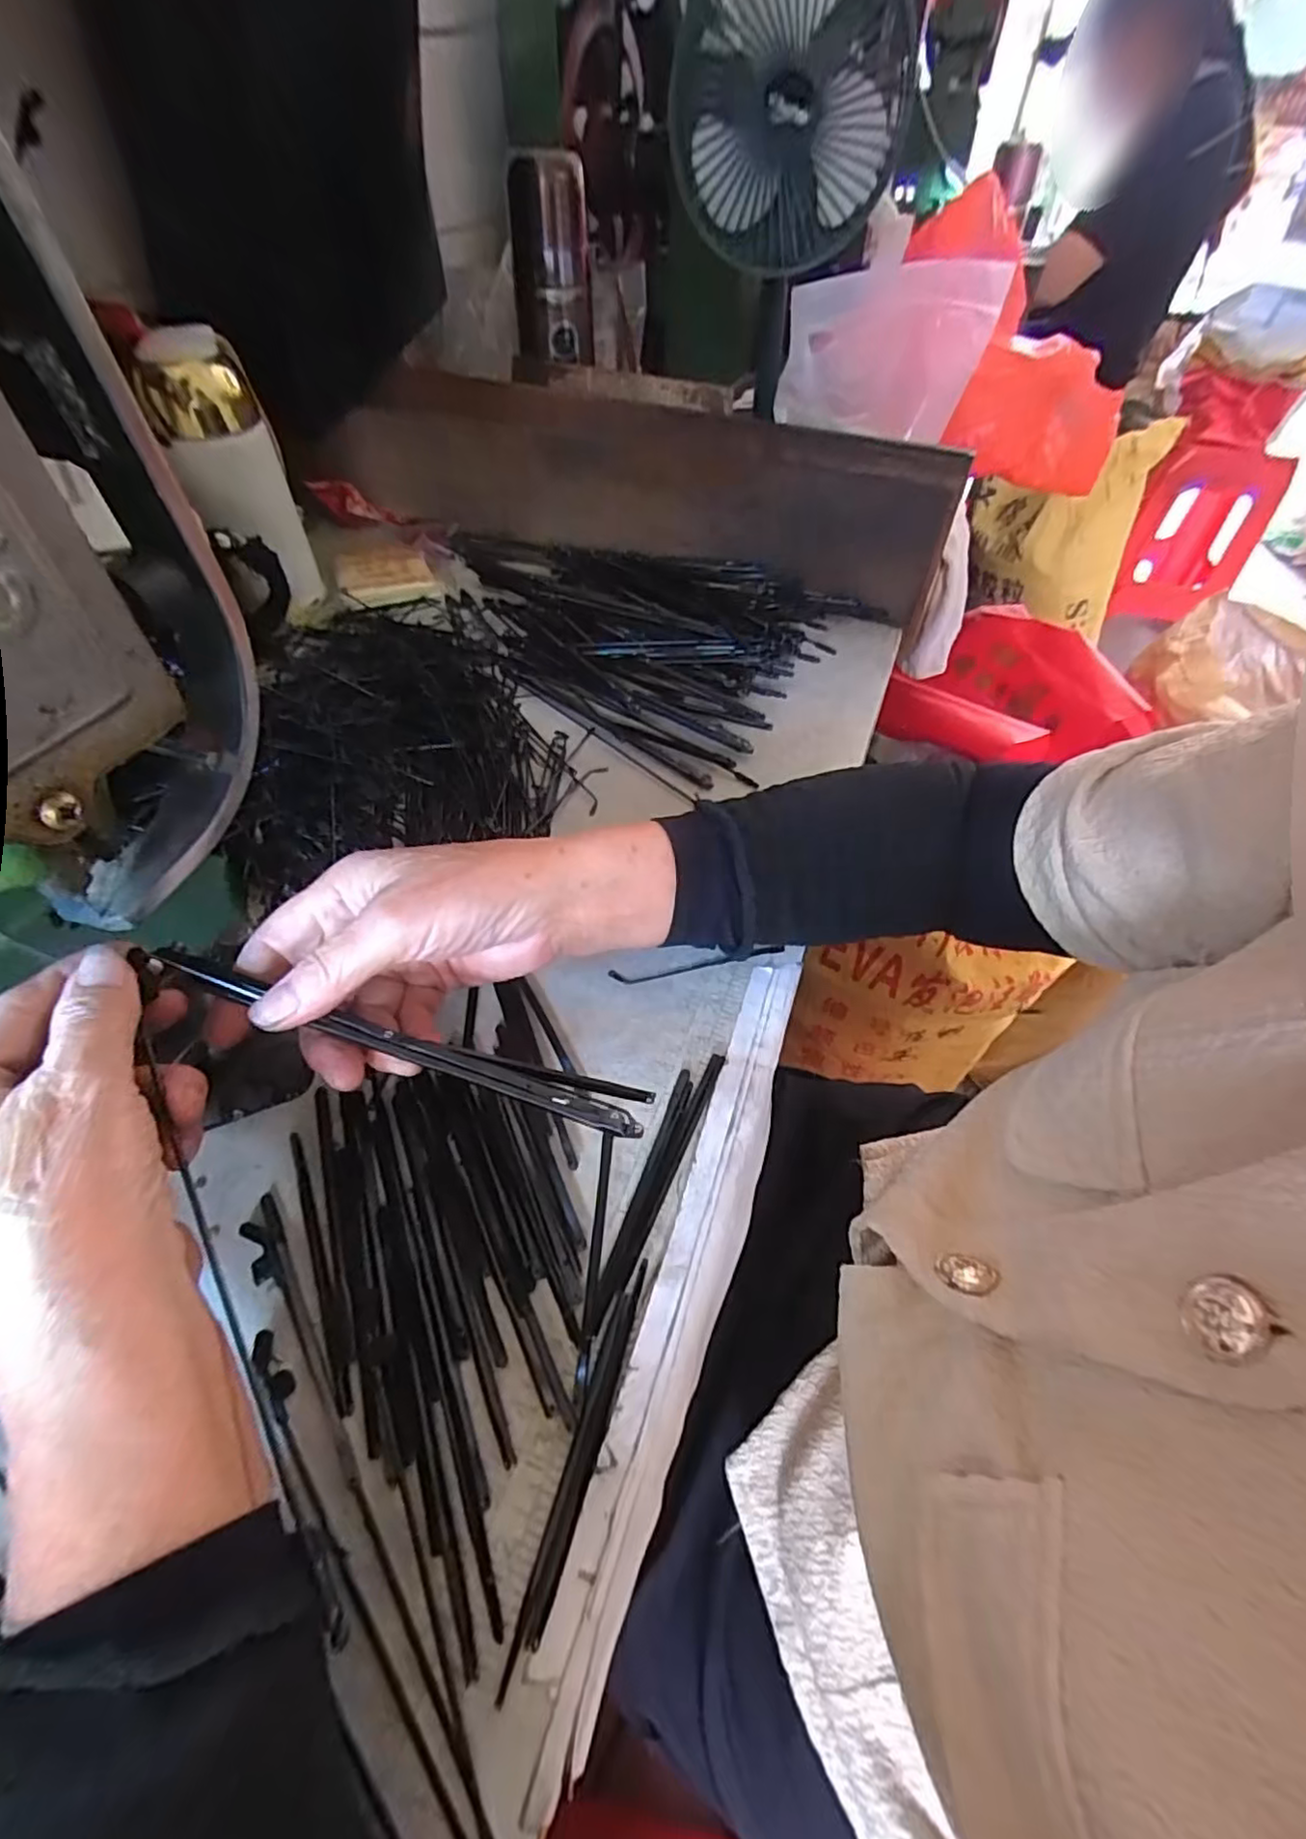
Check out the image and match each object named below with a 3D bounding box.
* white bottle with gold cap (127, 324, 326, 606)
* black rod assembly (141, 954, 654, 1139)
[{"bbox_3d":[-0.277,-0.290,0.444,0.068,0.146,0.048,-26,57,-22],"label":"white bottle with gold cap"},{"bbox_3d":[-0.092,0.044,0.237,0.184,0.005,0.022,17,28,-1],"label":"black rod assembly"}]

